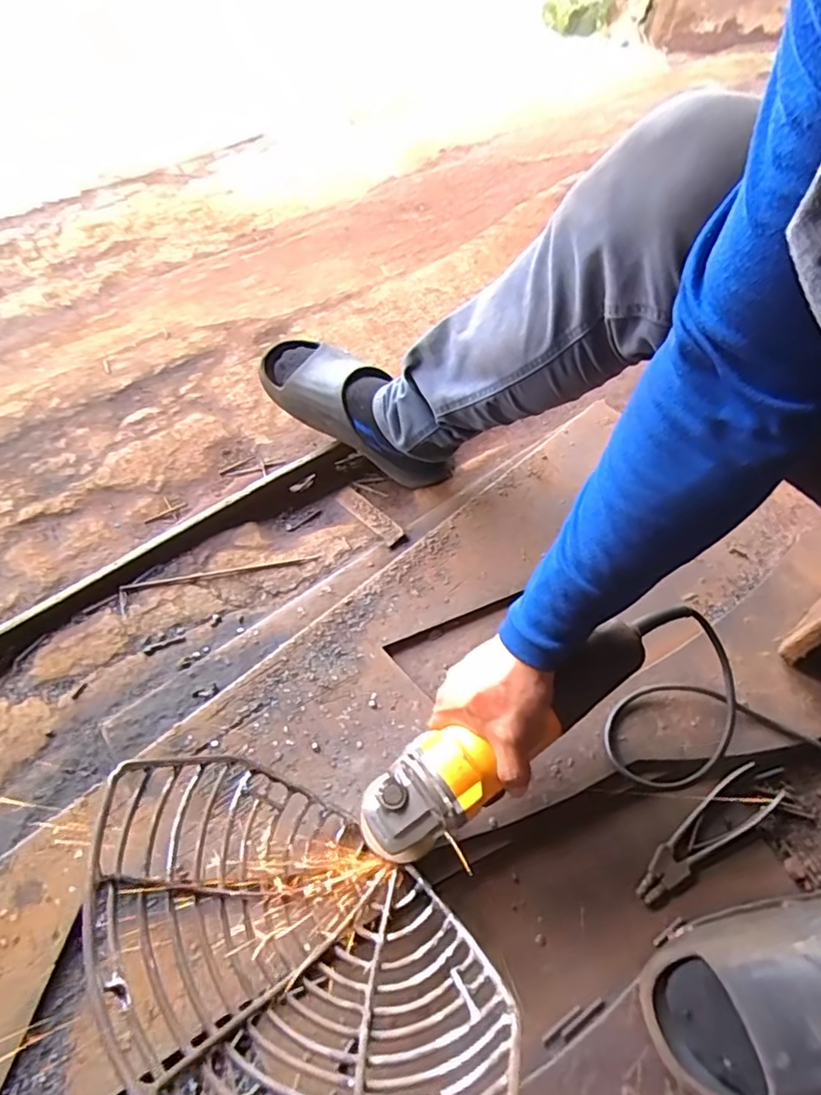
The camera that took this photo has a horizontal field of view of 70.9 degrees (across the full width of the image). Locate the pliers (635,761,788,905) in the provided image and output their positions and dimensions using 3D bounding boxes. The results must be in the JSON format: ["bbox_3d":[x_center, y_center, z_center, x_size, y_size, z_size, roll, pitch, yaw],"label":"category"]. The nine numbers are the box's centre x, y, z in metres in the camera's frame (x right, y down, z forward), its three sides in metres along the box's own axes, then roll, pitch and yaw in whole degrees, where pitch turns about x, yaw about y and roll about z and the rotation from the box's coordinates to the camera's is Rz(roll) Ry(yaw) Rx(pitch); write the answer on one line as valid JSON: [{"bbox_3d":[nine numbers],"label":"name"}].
[{"bbox_3d":[0.266,0.252,0.520,0.171,0.021,0.042,-26,57,-16],"label":"pliers"}]

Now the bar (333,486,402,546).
[{"bbox_3d":[-0.054,-0.045,0.727,0.028,0.011,0.130,-33,47,-20],"label":"bar"}]

